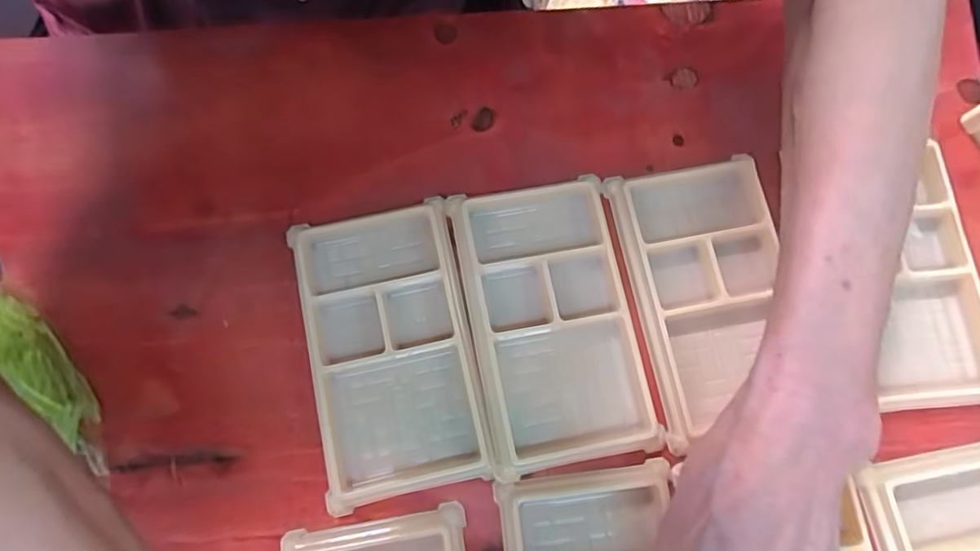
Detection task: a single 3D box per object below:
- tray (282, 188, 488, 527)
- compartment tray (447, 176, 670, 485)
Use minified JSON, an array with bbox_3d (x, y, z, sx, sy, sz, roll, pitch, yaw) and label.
[{"bbox_3d":[-0.049,0.033,0.272,0.076,0.011,0.134,-11,77,-4],"label":"tray"},{"bbox_3d":[0.028,0.019,0.274,0.076,0.017,0.136,-11,77,-4],"label":"compartment tray"}]

